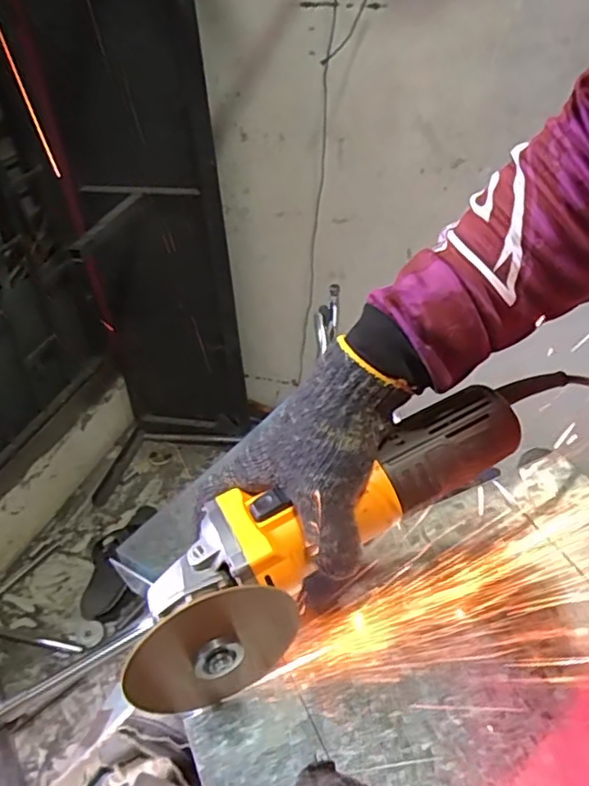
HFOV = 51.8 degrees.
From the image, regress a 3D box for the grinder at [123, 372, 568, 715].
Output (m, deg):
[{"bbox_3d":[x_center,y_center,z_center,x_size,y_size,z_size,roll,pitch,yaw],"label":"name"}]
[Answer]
[{"bbox_3d":[0.044,0.078,0.399,0.335,0.089,0.085,-30,44,-17],"label":"grinder"}]

